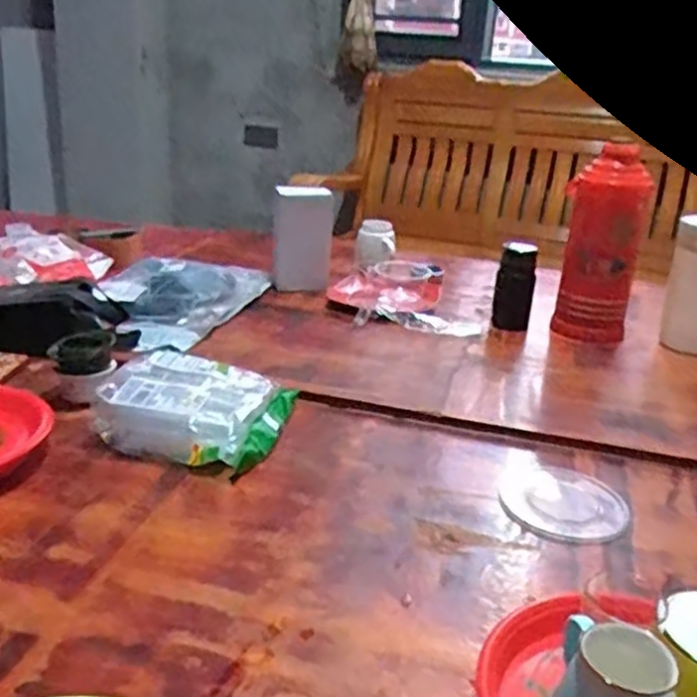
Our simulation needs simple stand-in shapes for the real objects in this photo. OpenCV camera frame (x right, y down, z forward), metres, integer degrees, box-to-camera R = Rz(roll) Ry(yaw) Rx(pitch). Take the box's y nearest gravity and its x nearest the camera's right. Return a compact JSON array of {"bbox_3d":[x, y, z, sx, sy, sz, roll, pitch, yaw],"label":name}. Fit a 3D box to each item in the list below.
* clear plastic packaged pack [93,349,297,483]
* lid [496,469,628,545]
[{"bbox_3d":[-0.196,0.072,0.966,0.214,0.077,0.192,7,23,10],"label":"clear plastic packaged pack"},{"bbox_3d":[0.251,0.182,0.860,0.140,0.006,0.133,2,23,-1],"label":"lid"}]

